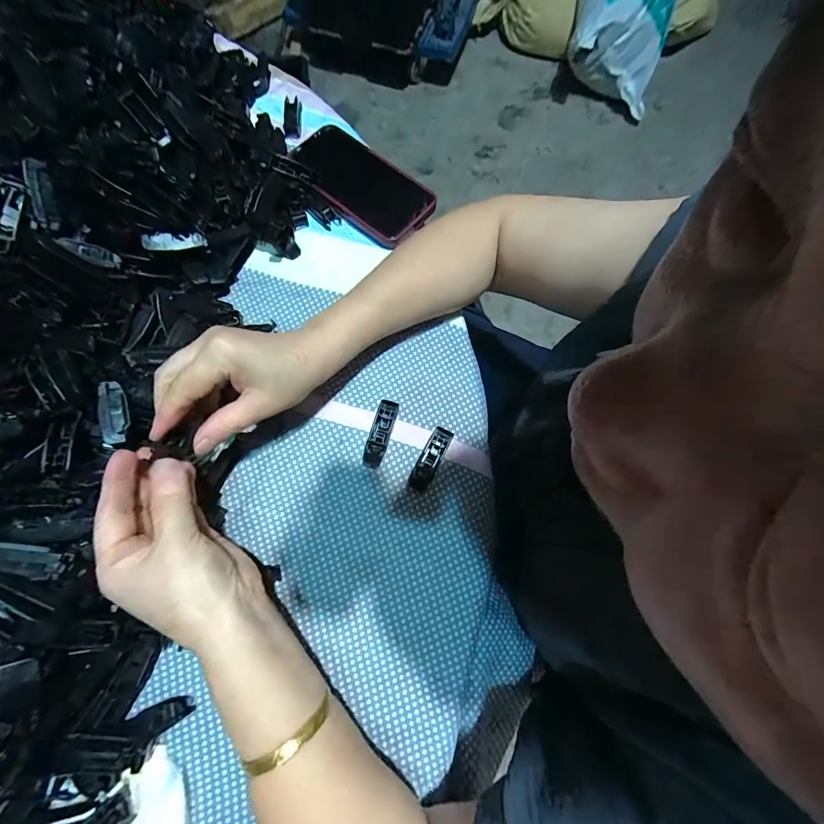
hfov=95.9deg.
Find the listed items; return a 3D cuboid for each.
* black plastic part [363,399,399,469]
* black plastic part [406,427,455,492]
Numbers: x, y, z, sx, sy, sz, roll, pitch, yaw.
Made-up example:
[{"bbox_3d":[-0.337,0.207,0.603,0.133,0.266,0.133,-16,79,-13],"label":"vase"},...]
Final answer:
[{"bbox_3d":[-0.027,0.019,0.320,0.017,0.011,0.058,16,75,3],"label":"black plastic part"},{"bbox_3d":[0.016,0.039,0.314,0.018,0.012,0.056,27,76,5],"label":"black plastic part"}]

